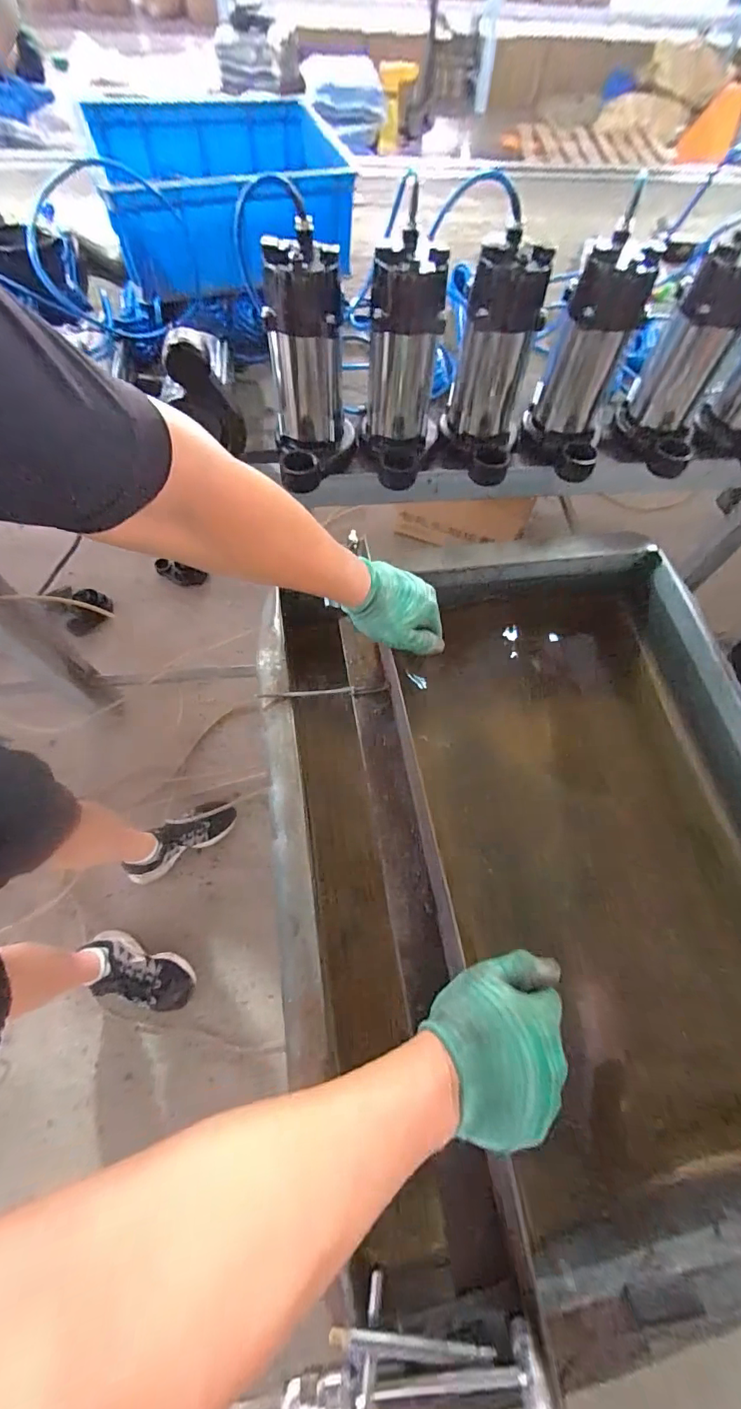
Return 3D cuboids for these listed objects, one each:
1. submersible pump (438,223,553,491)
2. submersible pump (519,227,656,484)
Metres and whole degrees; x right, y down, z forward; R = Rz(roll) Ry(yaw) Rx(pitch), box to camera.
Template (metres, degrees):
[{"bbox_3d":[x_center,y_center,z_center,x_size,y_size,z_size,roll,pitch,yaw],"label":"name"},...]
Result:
[{"bbox_3d":[0.168,-0.444,0.627,0.105,0.224,0.152,4,65,-1],"label":"submersible pump"},{"bbox_3d":[0.299,-0.458,0.637,0.113,0.217,0.146,9,65,1],"label":"submersible pump"}]

